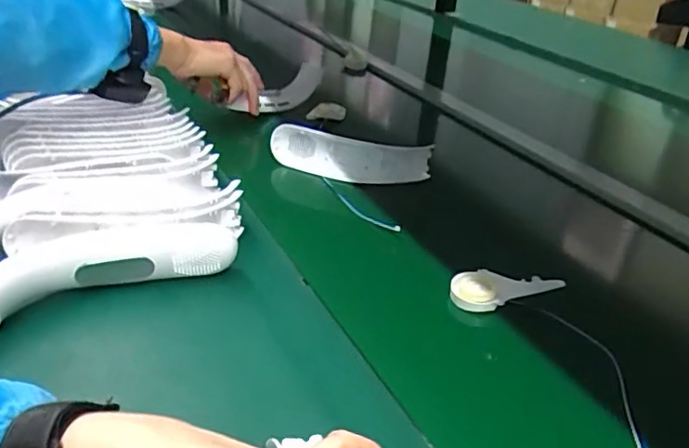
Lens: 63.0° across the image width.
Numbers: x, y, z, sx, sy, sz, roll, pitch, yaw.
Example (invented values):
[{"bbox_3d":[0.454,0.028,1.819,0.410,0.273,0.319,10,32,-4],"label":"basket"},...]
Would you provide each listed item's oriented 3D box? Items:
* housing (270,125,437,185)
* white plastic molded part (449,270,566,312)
[{"bbox_3d":[0.003,-0.082,0.696,0.198,0.058,0.039,9,33,7],"label":"housing"},{"bbox_3d":[0.141,0.056,0.500,0.090,0.022,0.041,-2,33,-6],"label":"white plastic molded part"}]

